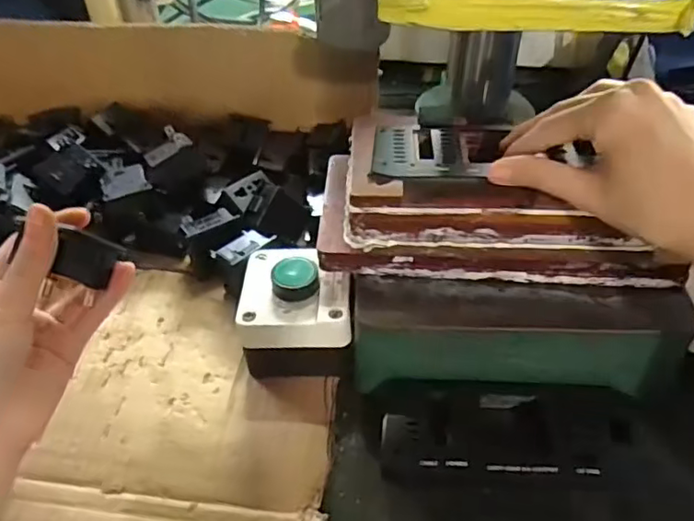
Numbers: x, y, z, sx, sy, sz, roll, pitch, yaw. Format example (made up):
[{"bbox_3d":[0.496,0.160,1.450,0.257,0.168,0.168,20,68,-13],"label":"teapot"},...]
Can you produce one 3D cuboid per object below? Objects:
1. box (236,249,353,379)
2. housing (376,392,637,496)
[{"bbox_3d":[-0.031,0.032,0.378,0.068,0.058,0.084,-1,45,0],"label":"box"},{"bbox_3d":[0.090,0.100,0.335,0.136,0.016,0.059,1,45,2],"label":"housing"}]

